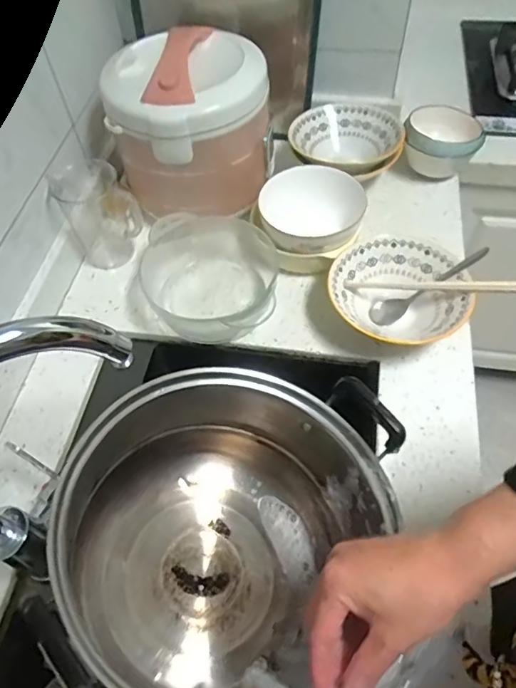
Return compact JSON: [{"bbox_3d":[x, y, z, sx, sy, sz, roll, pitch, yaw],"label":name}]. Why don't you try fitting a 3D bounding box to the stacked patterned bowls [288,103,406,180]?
[{"bbox_3d":[0.145,-0.322,0.839,0.175,0.077,0.175,7,57,8],"label":"stacked patterned bowls"}]

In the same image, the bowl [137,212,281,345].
[{"bbox_3d":[-0.071,-0.090,0.705,0.191,0.088,0.200,-1,56,1],"label":"bowl"}]

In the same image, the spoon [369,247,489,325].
[{"bbox_3d":[0.226,-0.078,0.669,0.168,0.021,0.035,-33,58,13],"label":"spoon"}]

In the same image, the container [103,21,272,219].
[{"bbox_3d":[-0.096,-0.325,0.742,0.217,0.195,0.198,-1,56,2],"label":"container"}]

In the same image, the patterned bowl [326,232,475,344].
[{"bbox_3d":[0.181,-0.062,0.670,0.169,0.066,0.174,-1,56,1],"label":"patterned bowl"}]

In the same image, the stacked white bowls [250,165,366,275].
[{"bbox_3d":[0.077,-0.186,0.735,0.142,0.084,0.146,16,58,12],"label":"stacked white bowls"}]

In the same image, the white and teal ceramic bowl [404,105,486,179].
[{"bbox_3d":[0.299,-0.329,0.835,0.118,0.090,0.099,9,57,9],"label":"white and teal ceramic bowl"}]

